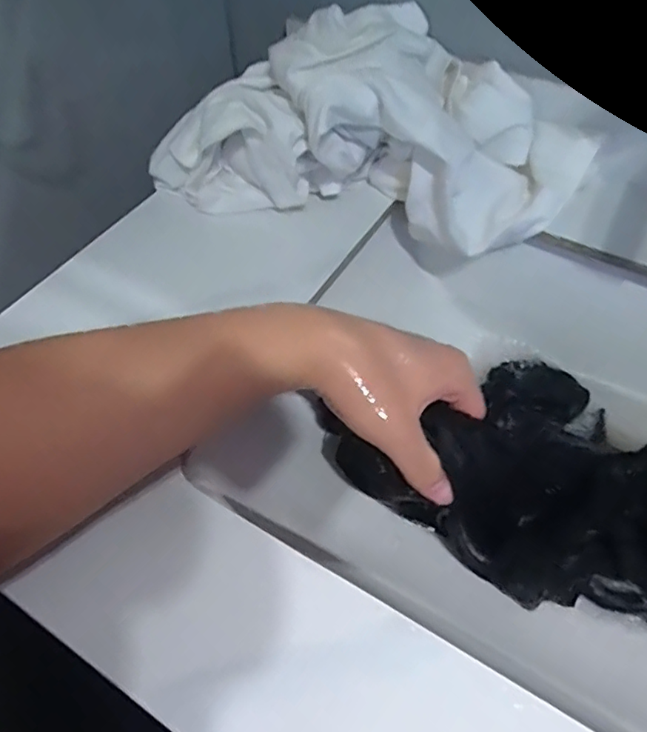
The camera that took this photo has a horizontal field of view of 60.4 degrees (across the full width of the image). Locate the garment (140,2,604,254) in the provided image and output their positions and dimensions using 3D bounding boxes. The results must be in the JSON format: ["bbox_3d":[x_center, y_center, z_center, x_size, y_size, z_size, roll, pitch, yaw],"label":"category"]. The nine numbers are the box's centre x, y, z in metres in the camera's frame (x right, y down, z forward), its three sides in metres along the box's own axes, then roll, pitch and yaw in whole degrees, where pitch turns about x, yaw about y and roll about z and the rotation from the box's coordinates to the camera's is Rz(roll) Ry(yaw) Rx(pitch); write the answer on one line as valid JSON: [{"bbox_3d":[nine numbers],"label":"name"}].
[{"bbox_3d":[0.041,-0.204,0.442,0.341,0.106,0.170,8,54,7],"label":"garment"}]

